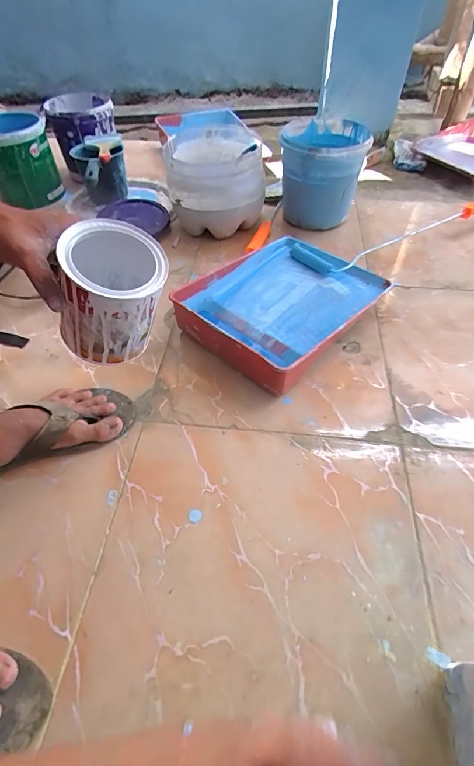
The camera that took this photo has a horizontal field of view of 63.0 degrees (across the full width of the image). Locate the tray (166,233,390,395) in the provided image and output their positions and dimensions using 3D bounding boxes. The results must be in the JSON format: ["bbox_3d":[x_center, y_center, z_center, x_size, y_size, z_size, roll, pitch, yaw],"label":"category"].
[{"bbox_3d":[0.082,-0.158,0.750,0.297,0.079,0.358,36,59,26],"label":"tray"}]

